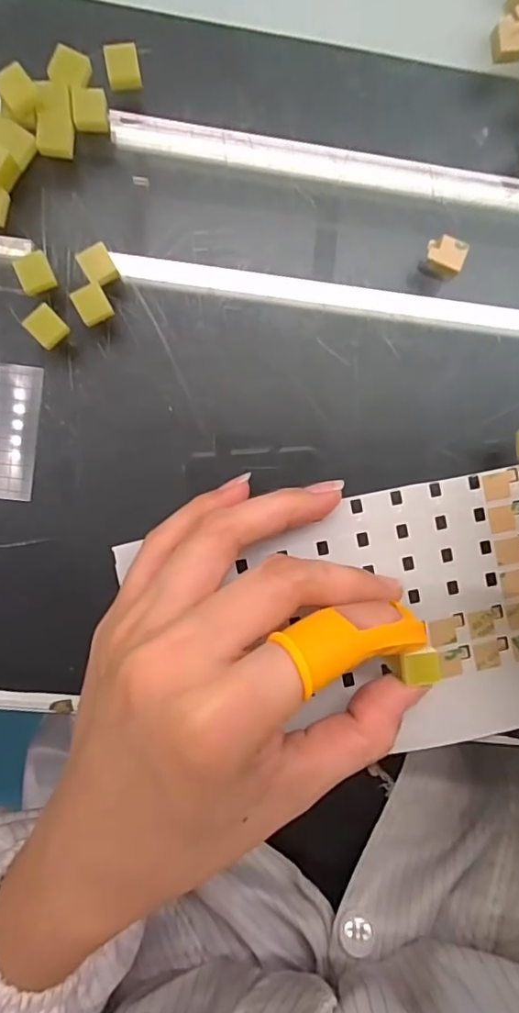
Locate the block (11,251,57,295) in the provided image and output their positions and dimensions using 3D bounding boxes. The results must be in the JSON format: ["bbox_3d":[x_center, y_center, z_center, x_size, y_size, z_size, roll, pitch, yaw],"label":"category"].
[{"bbox_3d":[-0.073,-0.075,0.169,0.010,0.006,0.012,-26,95,-3],"label":"block"}]

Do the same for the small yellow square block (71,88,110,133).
[{"bbox_3d":[-0.055,-0.130,0.171,0.011,0.005,0.011,-5,92,-4],"label":"small yellow square block"}]

